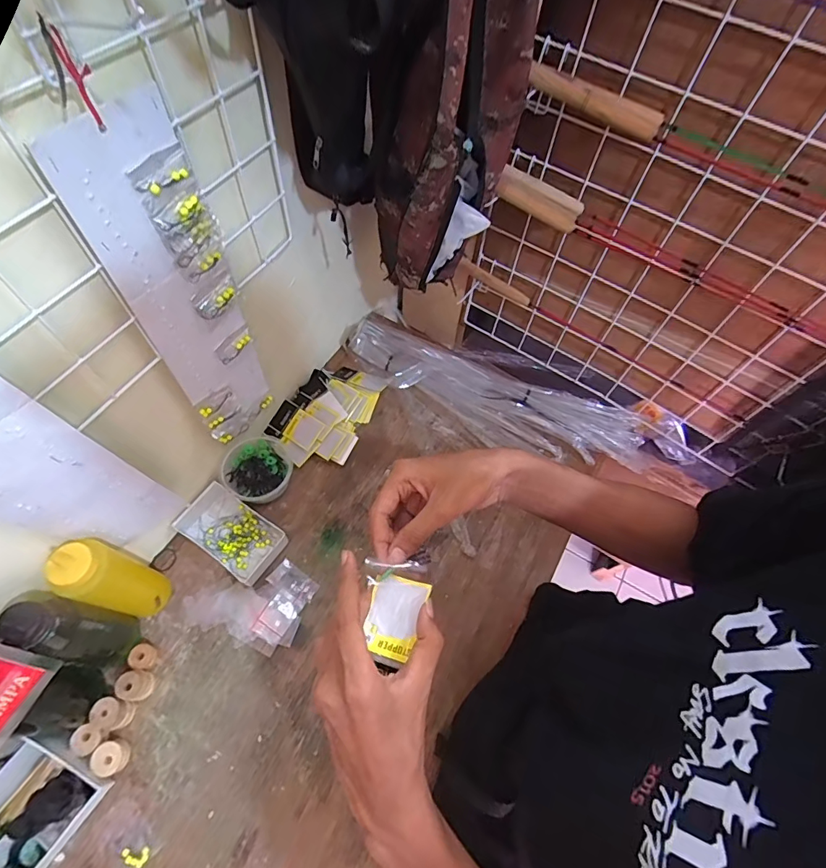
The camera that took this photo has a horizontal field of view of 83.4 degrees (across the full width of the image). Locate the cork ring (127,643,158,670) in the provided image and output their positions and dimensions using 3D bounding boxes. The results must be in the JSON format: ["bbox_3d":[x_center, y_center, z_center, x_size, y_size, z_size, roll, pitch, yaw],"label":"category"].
[{"bbox_3d":[-0.339,0.279,0.582,0.028,0.028,0.026,1,62,-3],"label":"cork ring"}]

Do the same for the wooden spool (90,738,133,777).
[{"bbox_3d":[-0.346,0.372,0.533,0.031,0.025,0.033,1,62,-3],"label":"wooden spool"}]

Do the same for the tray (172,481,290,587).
[{"bbox_3d":[-0.261,0.138,0.664,0.148,0.022,0.084,32,65,13],"label":"tray"}]

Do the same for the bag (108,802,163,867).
[{"bbox_3d":[-0.311,0.445,0.507,0.045,0.005,0.060,-37,70,-20],"label":"bag"}]

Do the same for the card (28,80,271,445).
[{"bbox_3d":[-0.216,-0.120,0.466,0.018,0.371,0.104,35,65,15],"label":"card"}]

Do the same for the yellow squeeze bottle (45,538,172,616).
[{"bbox_3d":[-0.347,0.172,0.545,0.056,0.191,0.059,1,62,-3],"label":"yellow squeeze bottle"}]

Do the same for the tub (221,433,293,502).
[{"bbox_3d":[-0.224,0.053,0.688,0.084,0.063,0.100,27,64,11],"label":"tub"}]

